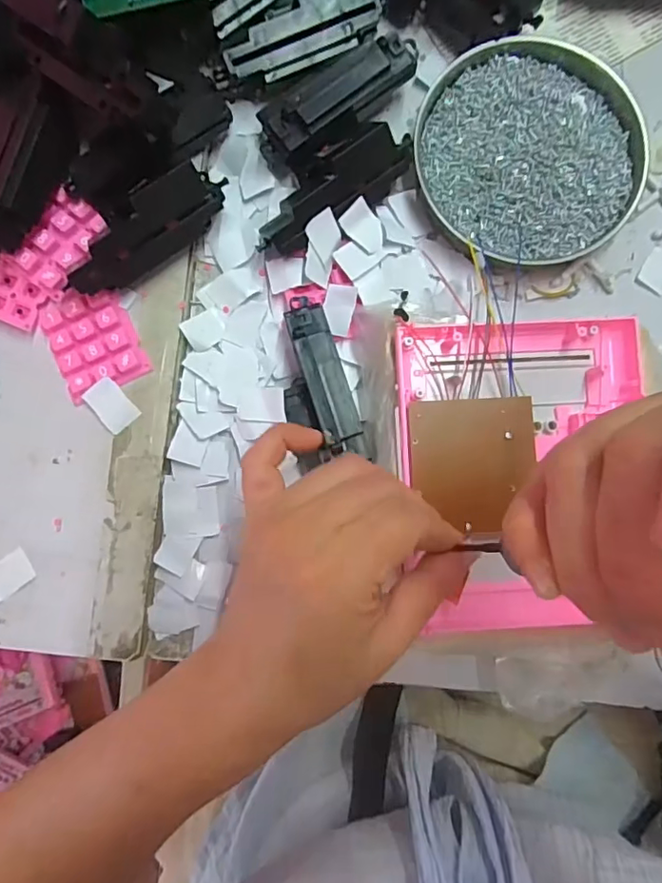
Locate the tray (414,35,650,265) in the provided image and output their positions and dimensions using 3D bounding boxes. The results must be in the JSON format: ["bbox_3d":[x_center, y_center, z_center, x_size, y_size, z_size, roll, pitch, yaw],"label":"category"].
[{"bbox_3d":[0.120,-0.177,0.329,0.132,0.020,0.130,0,87,-1],"label":"tray"}]

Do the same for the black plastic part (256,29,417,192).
[{"bbox_3d":[0.006,-0.197,0.310,0.098,0.023,0.038,-39,88,-3],"label":"black plastic part"}]

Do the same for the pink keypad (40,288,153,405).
[{"bbox_3d":[-0.139,-0.059,0.314,0.048,0.009,0.059,-24,87,-3],"label":"pink keypad"}]

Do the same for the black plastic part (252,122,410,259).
[{"bbox_3d":[0.004,-0.146,0.313,0.102,0.022,0.031,-35,88,-3],"label":"black plastic part"}]

